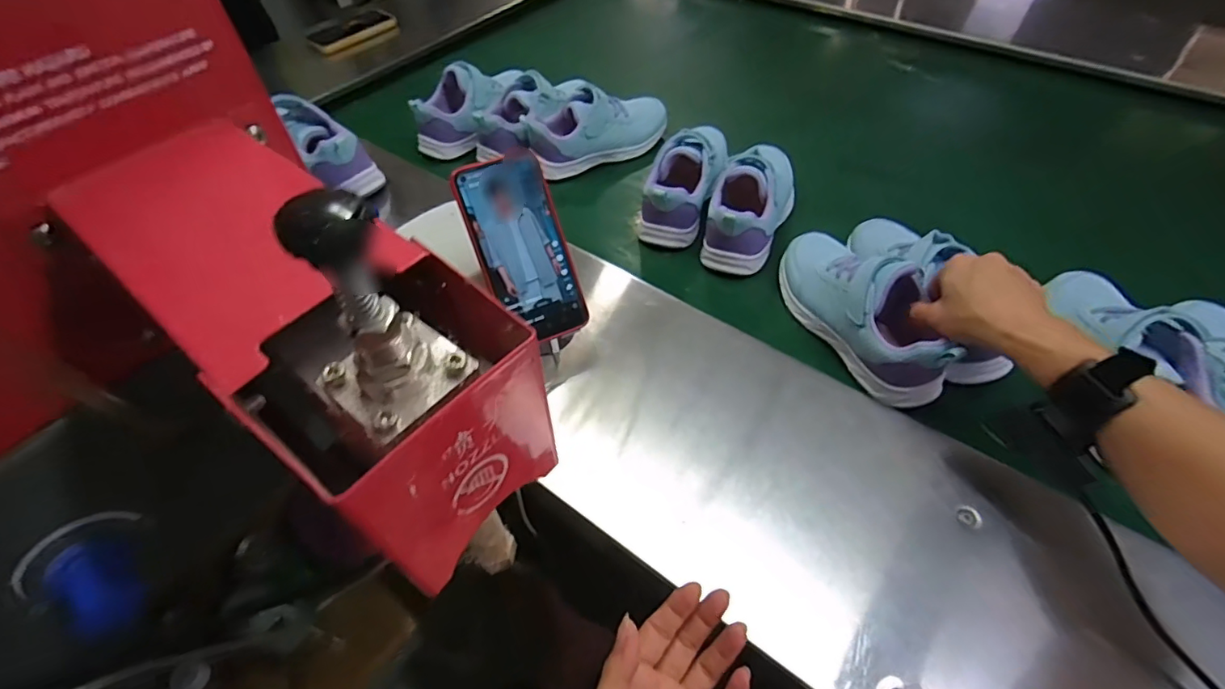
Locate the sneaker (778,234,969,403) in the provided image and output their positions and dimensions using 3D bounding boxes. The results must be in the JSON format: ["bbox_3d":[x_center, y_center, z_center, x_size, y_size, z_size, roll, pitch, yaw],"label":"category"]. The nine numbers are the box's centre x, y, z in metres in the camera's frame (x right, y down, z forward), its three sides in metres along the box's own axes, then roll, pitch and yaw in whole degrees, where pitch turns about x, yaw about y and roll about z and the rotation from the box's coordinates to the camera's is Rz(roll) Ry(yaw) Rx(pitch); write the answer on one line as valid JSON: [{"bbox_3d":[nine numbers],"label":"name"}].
[{"bbox_3d":[0.241,-0.042,0.534,0.073,0.106,0.203,-19,50,-12],"label":"sneaker"}]

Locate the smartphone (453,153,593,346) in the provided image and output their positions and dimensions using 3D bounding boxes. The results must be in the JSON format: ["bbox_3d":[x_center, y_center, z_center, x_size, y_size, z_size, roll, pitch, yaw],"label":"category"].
[{"bbox_3d":[-0.077,-0.080,0.477,0.076,0.156,0.006,-21,11,-14],"label":"smartphone"}]

